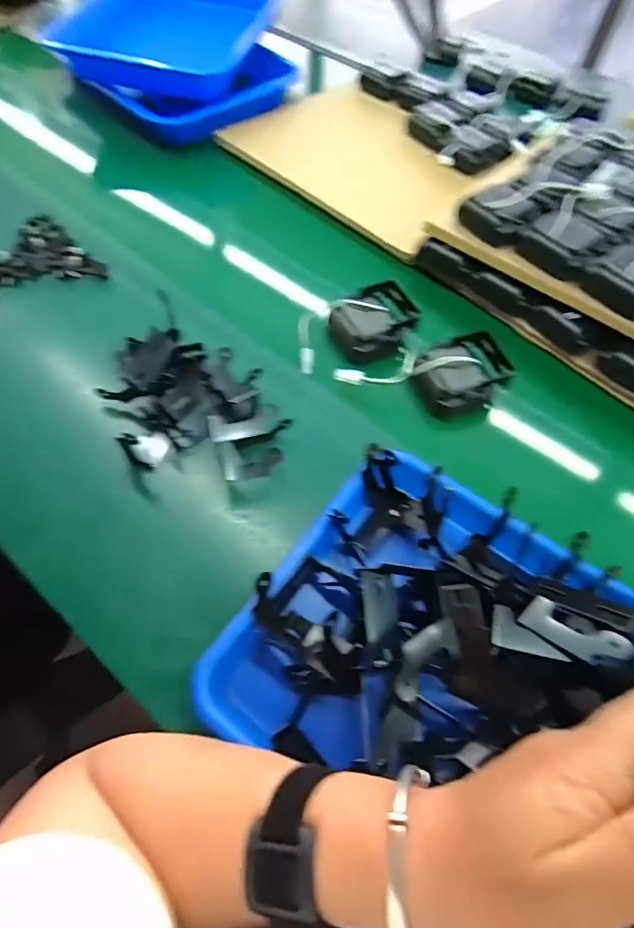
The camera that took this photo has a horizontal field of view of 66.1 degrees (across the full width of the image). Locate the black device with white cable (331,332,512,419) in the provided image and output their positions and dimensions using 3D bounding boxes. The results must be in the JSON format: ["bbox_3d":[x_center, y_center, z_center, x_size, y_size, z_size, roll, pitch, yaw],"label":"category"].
[{"bbox_3d":[0.104,-0.084,0.473,0.158,0.035,0.083,-6,60,-7],"label":"black device with white cable"}]

